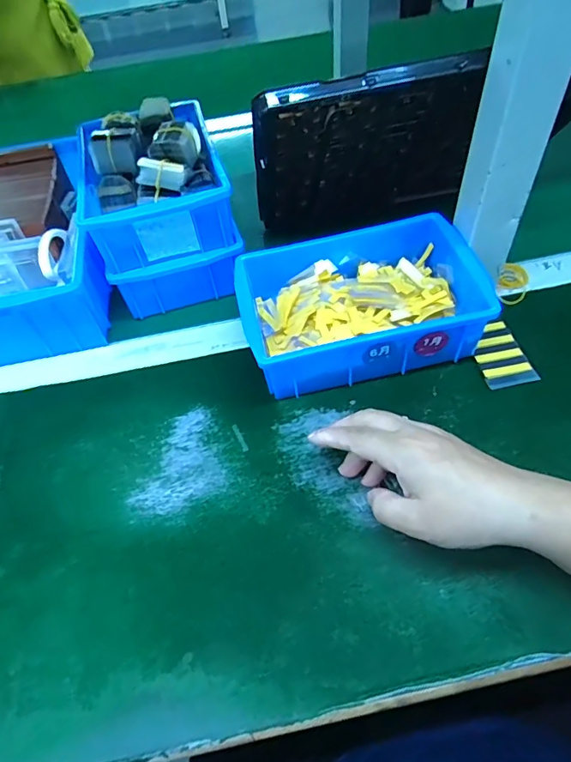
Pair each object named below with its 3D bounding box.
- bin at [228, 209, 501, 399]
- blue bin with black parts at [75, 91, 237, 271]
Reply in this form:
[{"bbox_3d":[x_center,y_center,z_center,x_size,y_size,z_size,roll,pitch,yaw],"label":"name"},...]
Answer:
[{"bbox_3d":[0.060,-0.075,0.439,0.200,0.074,0.160,-11,53,-2],"label":"bin"},{"bbox_3d":[-0.132,-0.207,0.480,0.135,0.071,0.192,-14,53,-5],"label":"blue bin with black parts"}]

